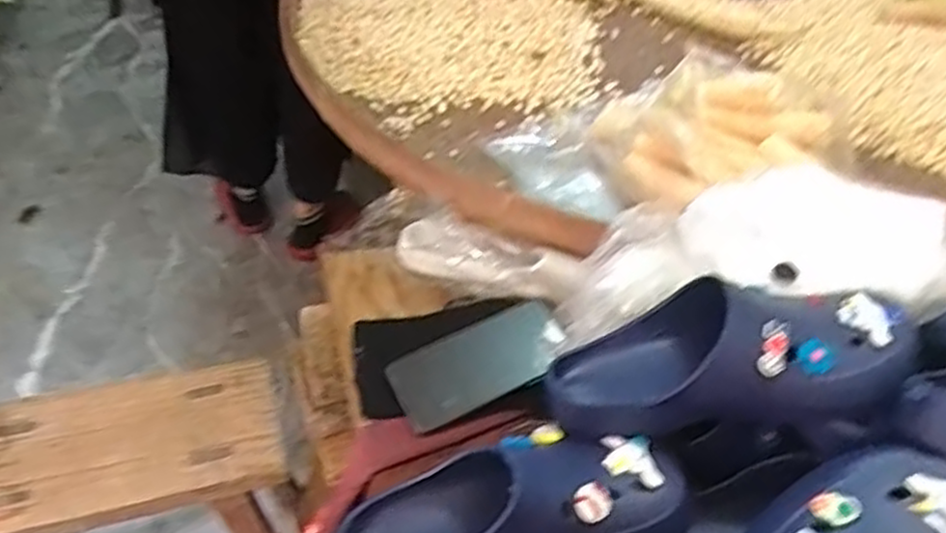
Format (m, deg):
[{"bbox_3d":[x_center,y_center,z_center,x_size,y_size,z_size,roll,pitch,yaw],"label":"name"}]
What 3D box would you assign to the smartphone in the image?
[{"bbox_3d":[0.004,0.090,0.702,0.158,0.012,0.072,-26,73,-7],"label":"smartphone"}]

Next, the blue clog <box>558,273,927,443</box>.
[{"bbox_3d":[0.198,0.070,0.599,0.275,0.098,0.122,-7,42,16],"label":"blue clog"}]

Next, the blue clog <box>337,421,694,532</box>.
[{"bbox_3d":[0.029,0.178,0.570,0.262,0.096,0.105,-13,45,1],"label":"blue clog"}]

